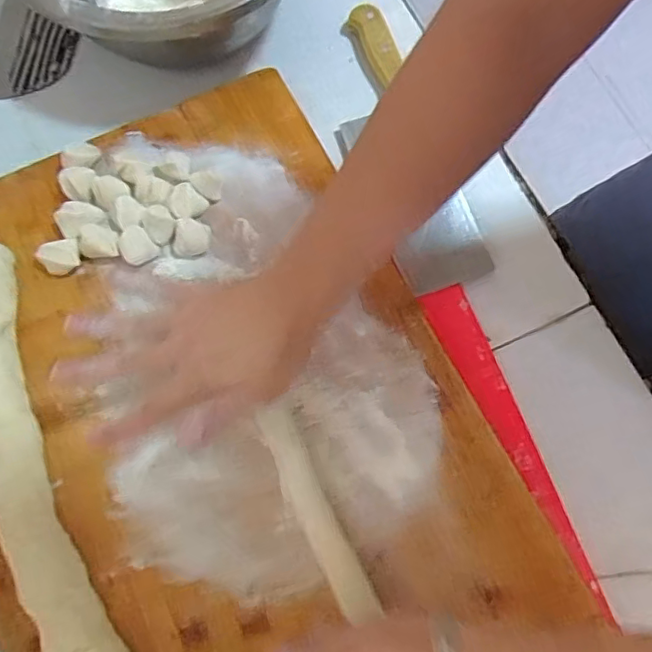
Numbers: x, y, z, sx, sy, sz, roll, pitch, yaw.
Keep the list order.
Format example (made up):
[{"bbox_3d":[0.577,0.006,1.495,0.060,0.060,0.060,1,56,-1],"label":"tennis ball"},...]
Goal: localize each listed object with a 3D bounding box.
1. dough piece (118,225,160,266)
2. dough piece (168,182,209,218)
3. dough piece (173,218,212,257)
[{"bbox_3d":[-0.149,-0.063,0.446,0.026,0.015,0.026,1,72,-2],"label":"dough piece"},{"bbox_3d":[-0.113,-0.100,0.461,0.029,0.018,0.025,-29,76,-10],"label":"dough piece"},{"bbox_3d":[-0.108,-0.070,0.456,0.027,0.014,0.030,17,73,3],"label":"dough piece"}]

